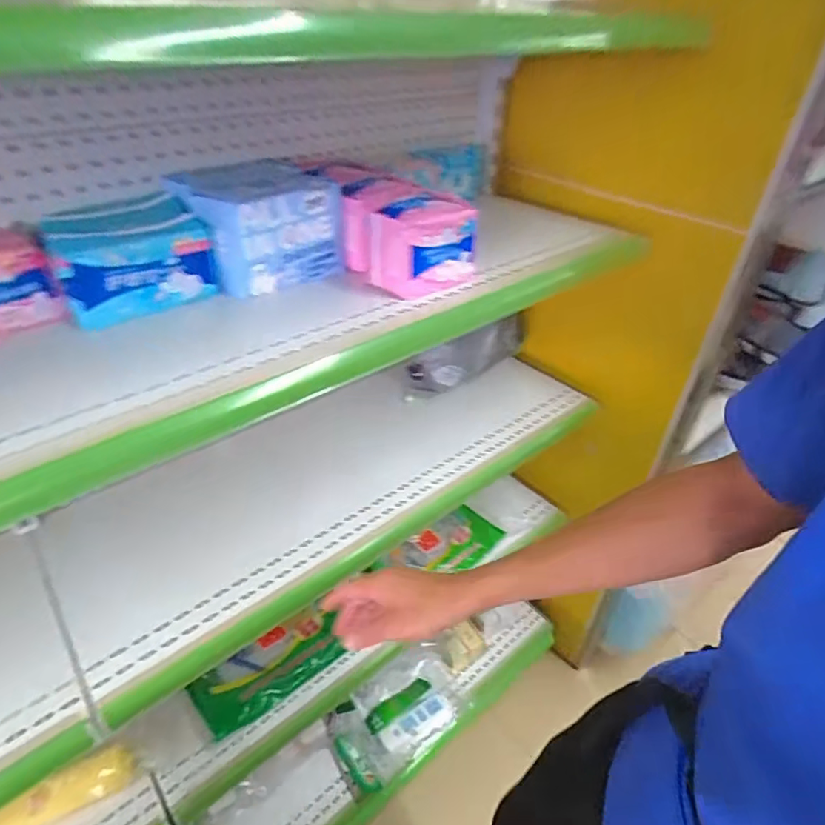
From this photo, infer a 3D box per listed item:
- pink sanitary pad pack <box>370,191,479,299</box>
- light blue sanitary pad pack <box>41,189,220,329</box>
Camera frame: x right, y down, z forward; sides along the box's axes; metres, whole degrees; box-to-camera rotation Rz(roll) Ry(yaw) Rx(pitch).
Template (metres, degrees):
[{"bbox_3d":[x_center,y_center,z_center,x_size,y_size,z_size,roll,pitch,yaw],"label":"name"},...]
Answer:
[{"bbox_3d":[0.012,-0.213,0.668,0.135,0.090,0.089,-25,45,-30],"label":"pink sanitary pad pack"},{"bbox_3d":[-0.320,-0.180,0.618,0.158,0.090,0.126,-19,43,-25],"label":"light blue sanitary pad pack"}]

